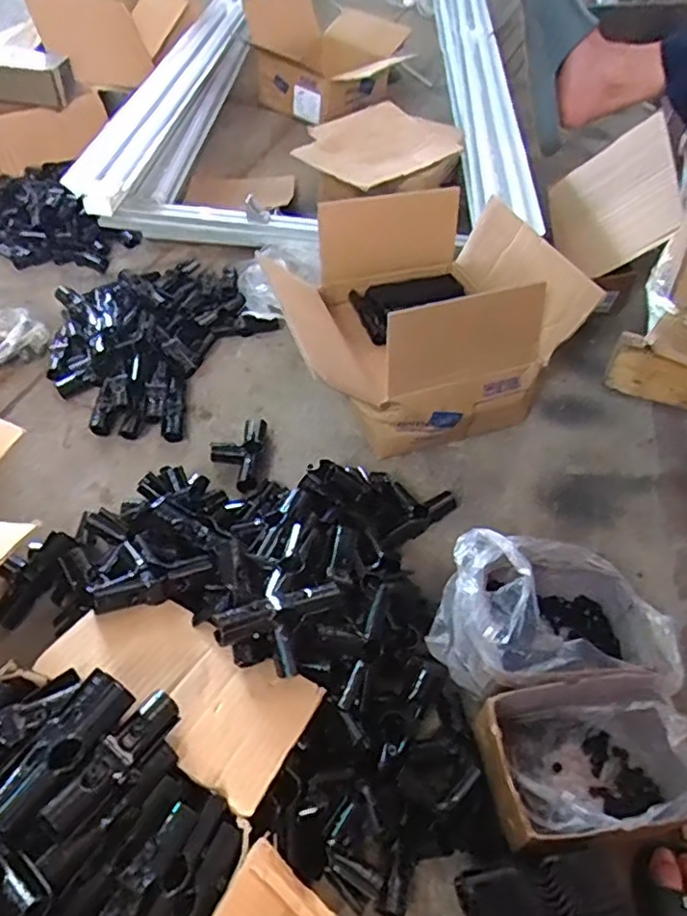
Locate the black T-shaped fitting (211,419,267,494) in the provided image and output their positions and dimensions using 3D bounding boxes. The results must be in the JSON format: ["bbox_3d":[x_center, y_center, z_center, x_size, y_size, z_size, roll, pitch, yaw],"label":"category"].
[{"bbox_3d":[-0.167,-0.008,0.994,0.076,0.029,0.134,6,47,-1],"label":"black T-shaped fitting"}]

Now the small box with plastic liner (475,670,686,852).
[{"bbox_3d":[0.256,0.326,0.676,0.204,0.112,0.150,-2,48,-8],"label":"small box with plastic liner"}]

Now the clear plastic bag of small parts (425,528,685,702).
[{"bbox_3d":[0.260,0.203,0.786,0.289,0.160,0.187,2,48,-4],"label":"clear plastic bag of small parts"}]

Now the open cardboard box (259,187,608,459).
[{"bbox_3d":[0.106,-0.224,1.065,0.462,0.254,0.388,-22,53,-23],"label":"open cardboard box"}]

